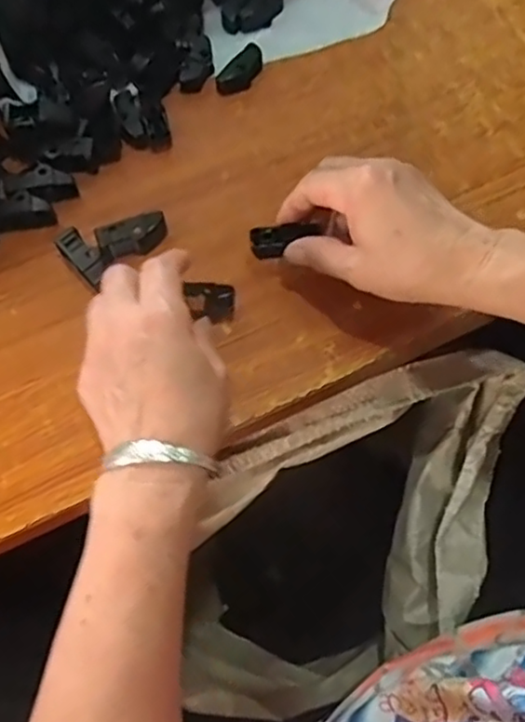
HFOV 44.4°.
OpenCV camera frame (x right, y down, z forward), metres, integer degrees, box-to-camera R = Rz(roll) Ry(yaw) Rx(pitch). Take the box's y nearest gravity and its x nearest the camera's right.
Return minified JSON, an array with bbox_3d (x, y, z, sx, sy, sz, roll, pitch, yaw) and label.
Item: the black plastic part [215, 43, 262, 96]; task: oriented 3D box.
[{"bbox_3d":[-0.017,-0.233,0.516,0.022,0.014,0.045,43,90,15],"label":"black plastic part"}]

